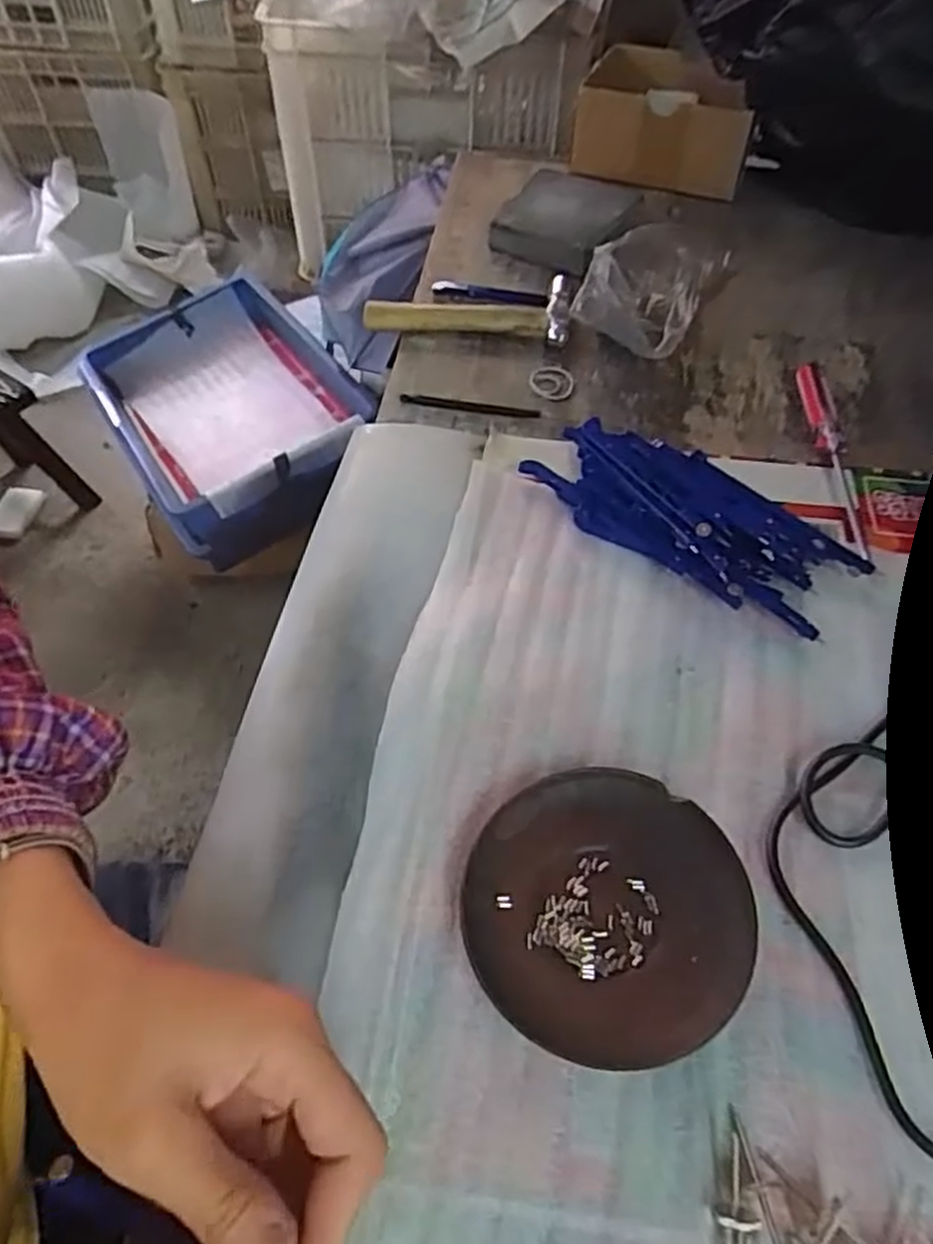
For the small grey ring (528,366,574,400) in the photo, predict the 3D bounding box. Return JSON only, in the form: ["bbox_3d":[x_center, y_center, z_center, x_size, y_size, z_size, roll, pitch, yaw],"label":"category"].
[{"bbox_3d":[0.060,-0.170,0.539,0.031,0.004,0.032,0,55,0],"label":"small grey ring"}]

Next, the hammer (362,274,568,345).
[{"bbox_3d":[0.000,-0.232,0.579,0.150,0.026,0.053,1,55,0],"label":"hammer"}]

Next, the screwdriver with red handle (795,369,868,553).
[{"bbox_3d":[0.233,-0.113,0.487,0.016,0.016,0.165,2,55,1],"label":"screwdriver with red handle"}]

